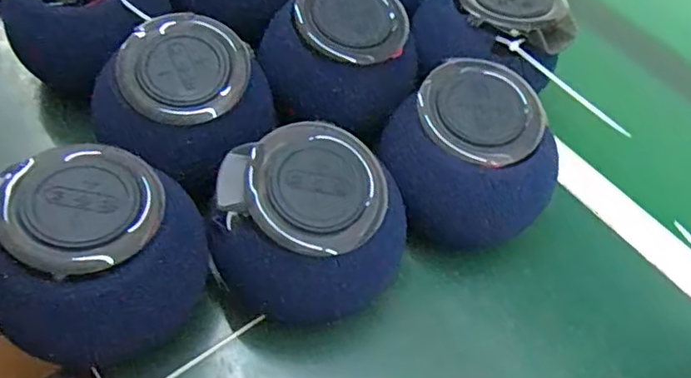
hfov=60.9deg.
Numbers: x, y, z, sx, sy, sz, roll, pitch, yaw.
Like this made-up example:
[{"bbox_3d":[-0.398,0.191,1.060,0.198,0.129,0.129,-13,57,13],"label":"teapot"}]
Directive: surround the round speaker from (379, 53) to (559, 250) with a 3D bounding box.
[{"bbox_3d":[0.096,-0.014,0.467,0.111,0.128,0.112,4,54,-5],"label":"round speaker"}]

